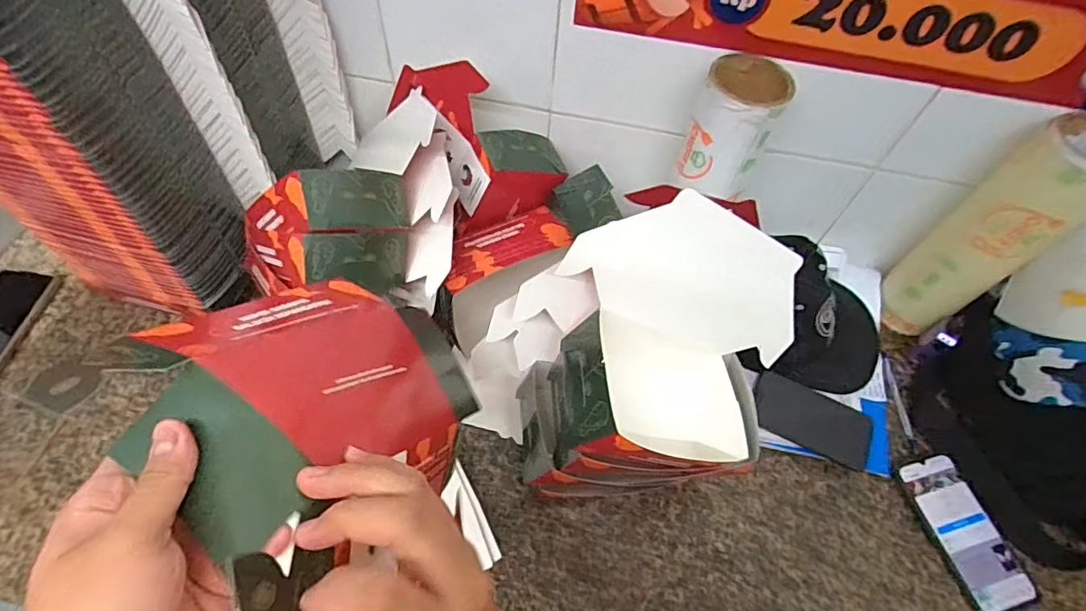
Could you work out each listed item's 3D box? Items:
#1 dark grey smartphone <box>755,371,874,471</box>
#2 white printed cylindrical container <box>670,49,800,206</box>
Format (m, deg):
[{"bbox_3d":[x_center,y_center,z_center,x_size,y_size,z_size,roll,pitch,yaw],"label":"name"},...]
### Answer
[{"bbox_3d":[0.334,0.141,0.666,0.146,0.016,0.078,19,70,8],"label":"dark grey smartphone"},{"bbox_3d":[0.202,-0.190,0.583,0.084,0.128,0.089,23,59,10],"label":"white printed cylindrical container"}]

